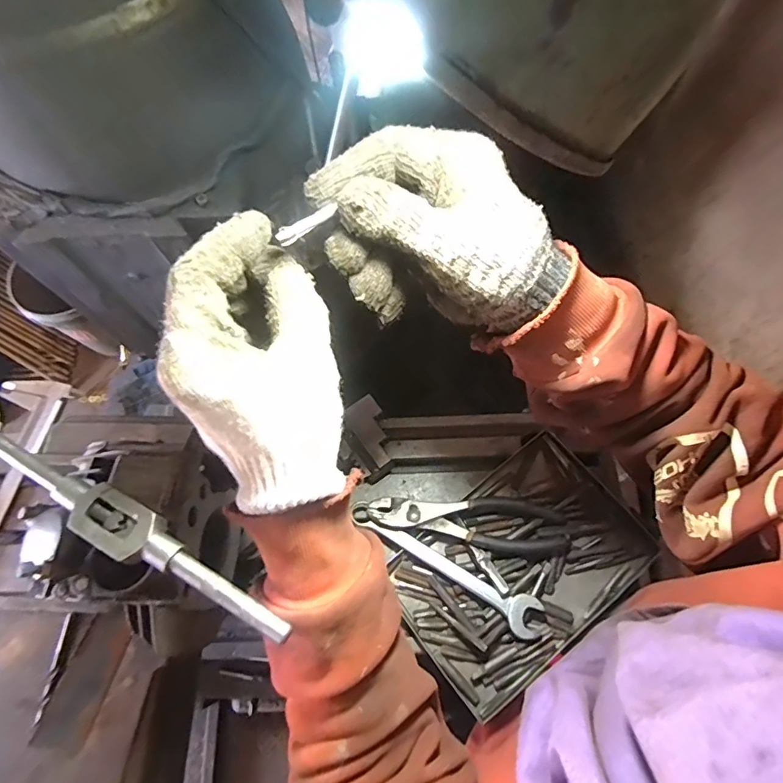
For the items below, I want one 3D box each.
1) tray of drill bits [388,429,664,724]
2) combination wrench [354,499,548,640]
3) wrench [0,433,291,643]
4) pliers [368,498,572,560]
[{"bbox_3d":[0.130,0.172,0.476,0.241,0.032,0.162,-36,72,-15],"label":"tray of drill bits"},{"bbox_3d":[0.051,0.168,0.463,0.204,0.017,0.035,31,70,12],"label":"combination wrench"},{"bbox_3d":[-0.138,0.069,0.244,0.197,0.016,0.026,28,69,11],"label":"wrench"},{"bbox_3d":[0.079,0.128,0.476,0.195,0.018,0.051,12,67,4],"label":"pliers"}]

